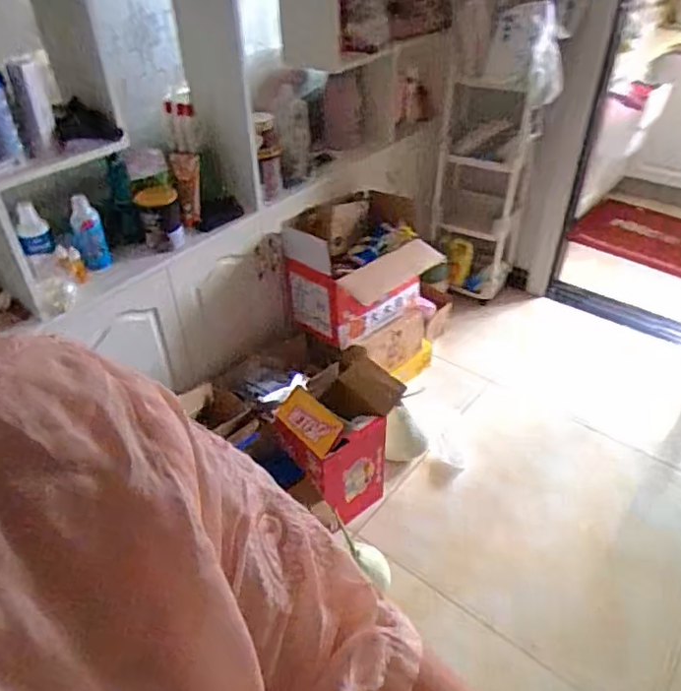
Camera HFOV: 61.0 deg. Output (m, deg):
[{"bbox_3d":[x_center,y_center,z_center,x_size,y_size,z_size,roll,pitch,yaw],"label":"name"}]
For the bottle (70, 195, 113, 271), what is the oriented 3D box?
[{"bbox_3d":[-0.537,-0.239,1.233,0.062,0.158,0.043,-18,43,-18],"label":"bottle"}]

